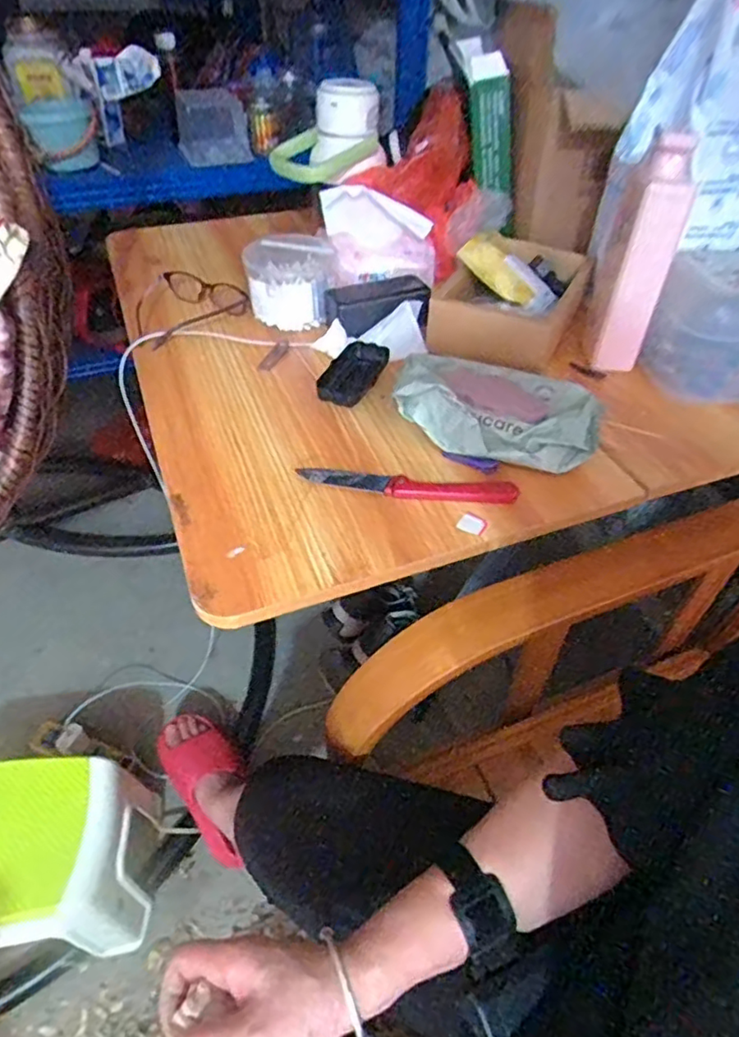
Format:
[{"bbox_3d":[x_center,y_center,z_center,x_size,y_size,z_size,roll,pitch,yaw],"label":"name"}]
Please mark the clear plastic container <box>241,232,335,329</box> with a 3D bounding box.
[{"bbox_3d":[-0.102,-0.306,0.782,0.108,0.091,0.081,0,45,-2],"label":"clear plastic container"}]

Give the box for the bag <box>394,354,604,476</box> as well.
[{"bbox_3d":[0.130,-0.116,0.621,0.200,0.060,0.128,16,47,14],"label":"bag"}]

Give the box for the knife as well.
[{"bbox_3d":[0.035,-0.031,0.569,0.204,0.010,0.028,5,45,4],"label":"knife"}]

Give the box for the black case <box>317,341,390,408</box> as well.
[{"bbox_3d":[-0.018,-0.164,0.686,0.047,0.032,0.110,17,47,15],"label":"black case"}]

